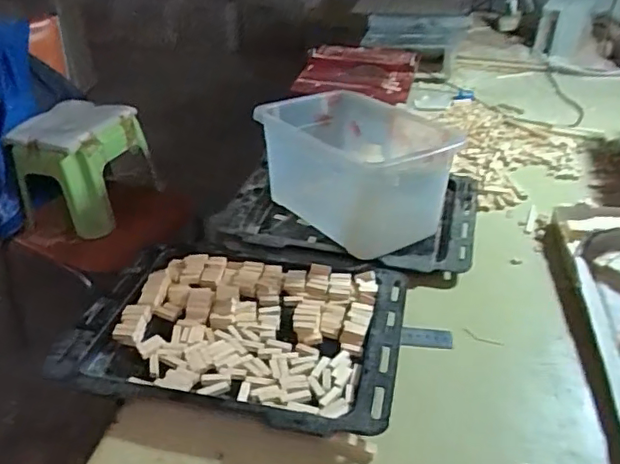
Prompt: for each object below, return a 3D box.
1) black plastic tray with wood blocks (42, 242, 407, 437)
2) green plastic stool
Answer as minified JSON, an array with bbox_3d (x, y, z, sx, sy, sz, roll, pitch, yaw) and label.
[{"bbox_3d":[-0.082,0.105,0.662,0.358,0.031,0.247,8,35,10],"label":"black plastic tray with wood blocks"},{"bbox_3d":[-0.533,-0.151,1.356,0.239,0.242,0.227,7,35,9],"label":"green plastic stool"}]

